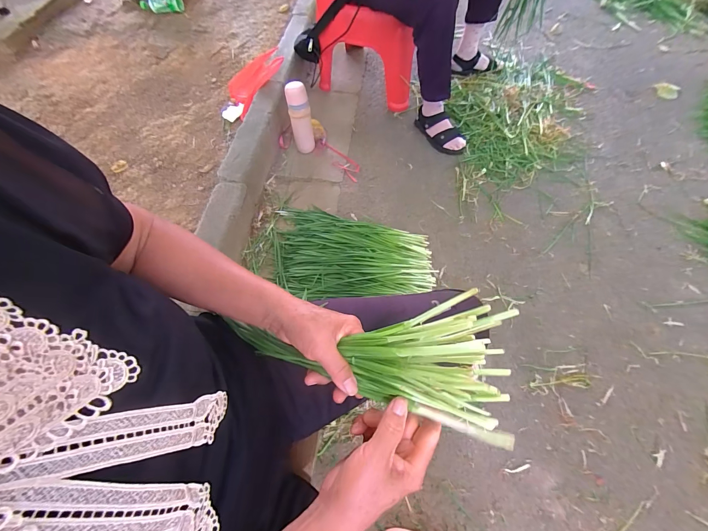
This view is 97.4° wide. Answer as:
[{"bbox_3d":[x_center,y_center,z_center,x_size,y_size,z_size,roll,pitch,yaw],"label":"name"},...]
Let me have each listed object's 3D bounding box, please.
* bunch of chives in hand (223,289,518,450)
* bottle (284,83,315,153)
[{"bbox_3d":[-0.006,0.098,0.316,0.293,0.099,0.095,-2,61,24],"label":"bunch of chives in hand"},{"bbox_3d":[-0.175,-0.477,1.039,0.071,0.228,0.075,-15,64,-7],"label":"bottle"}]

